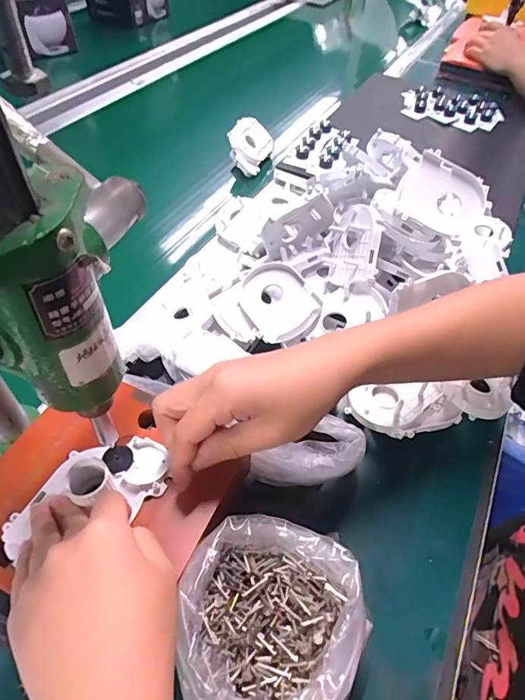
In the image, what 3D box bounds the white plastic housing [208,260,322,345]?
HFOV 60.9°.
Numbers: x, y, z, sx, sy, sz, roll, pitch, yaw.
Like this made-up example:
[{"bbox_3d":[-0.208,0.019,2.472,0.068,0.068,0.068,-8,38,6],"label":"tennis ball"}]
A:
[{"bbox_3d":[0.003,-0.044,0.461,0.091,0.026,0.087,-34,69,1],"label":"white plastic housing"}]

